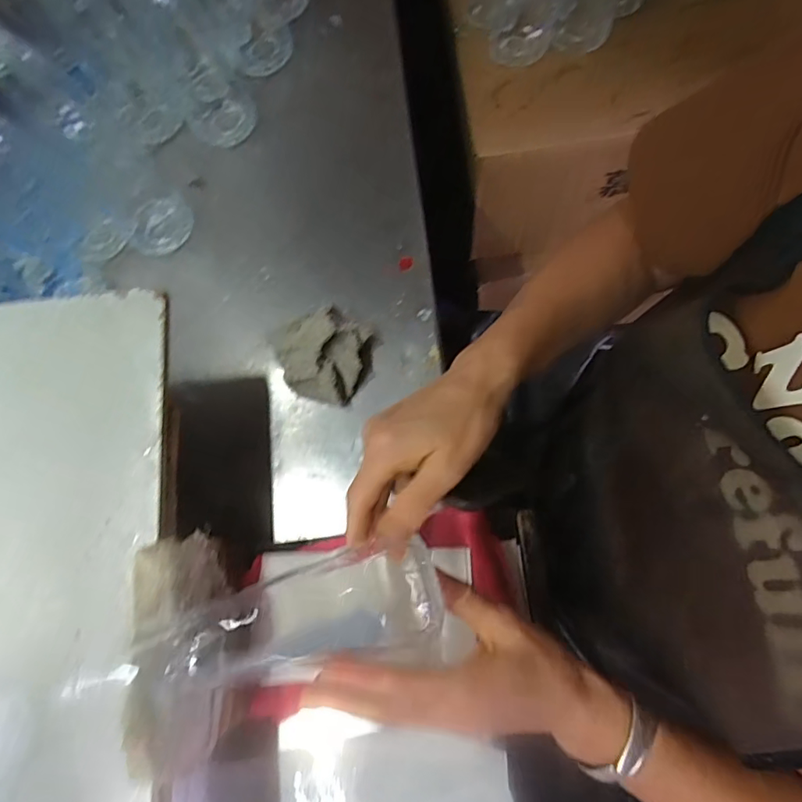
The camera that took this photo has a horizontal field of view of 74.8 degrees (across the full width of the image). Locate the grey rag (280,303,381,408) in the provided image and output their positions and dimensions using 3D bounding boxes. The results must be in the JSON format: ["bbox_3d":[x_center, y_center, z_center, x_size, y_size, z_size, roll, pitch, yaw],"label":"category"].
[{"bbox_3d":[-0.072,-0.045,0.467,0.086,0.043,0.082,26,77,8],"label":"grey rag"}]

